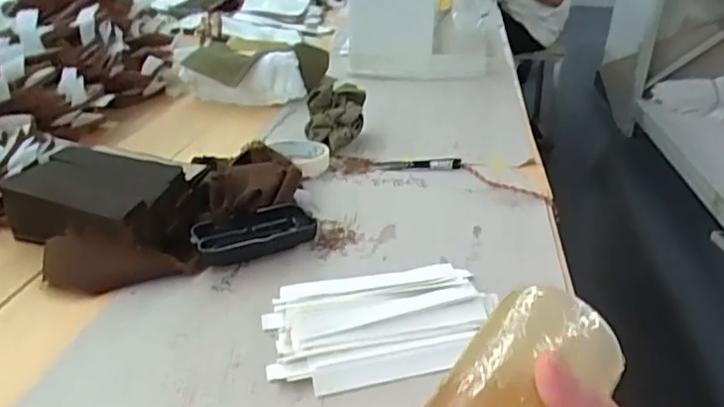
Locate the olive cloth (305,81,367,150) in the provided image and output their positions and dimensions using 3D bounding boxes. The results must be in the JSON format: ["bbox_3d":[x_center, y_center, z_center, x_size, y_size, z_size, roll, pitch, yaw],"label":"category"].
[{"bbox_3d":[-0.035,-0.112,0.795,0.074,0.068,0.082,0,27,-2],"label":"olive cloth"}]

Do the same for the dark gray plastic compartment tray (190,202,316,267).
[{"bbox_3d":[-0.100,0.028,0.557,0.106,0.028,0.055,-11,29,-22],"label":"dark gray plastic compartment tray"}]

